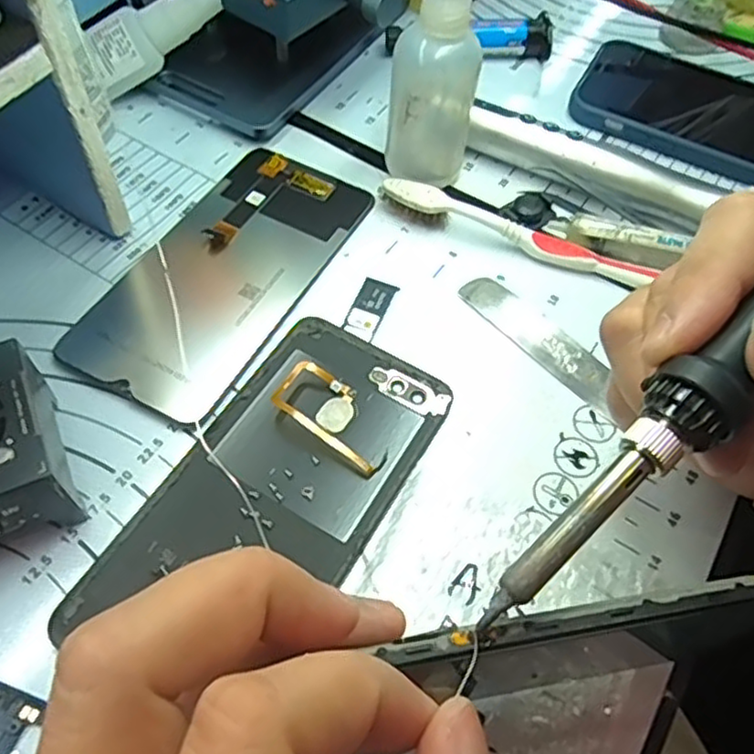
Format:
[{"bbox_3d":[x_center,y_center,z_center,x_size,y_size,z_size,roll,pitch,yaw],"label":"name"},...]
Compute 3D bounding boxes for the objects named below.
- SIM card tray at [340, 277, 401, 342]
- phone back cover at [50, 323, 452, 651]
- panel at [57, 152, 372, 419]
[{"bbox_3d":[-0.003,-0.030,0.292,0.014,0.004,0.031,21,58,10],"label":"SIM card tray"},{"bbox_3d":[-0.035,0.039,0.243,0.073,0.010,0.141,28,60,14],"label":"phone back cover"},{"bbox_3d":[-0.065,-0.049,0.299,0.070,0.004,0.145,25,59,13],"label":"panel"}]

